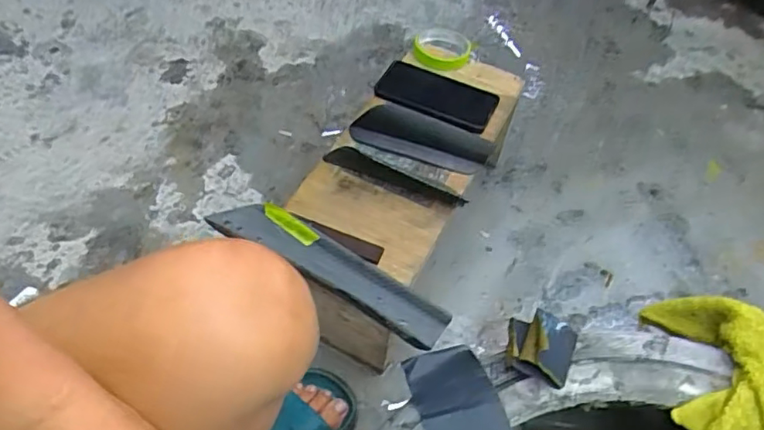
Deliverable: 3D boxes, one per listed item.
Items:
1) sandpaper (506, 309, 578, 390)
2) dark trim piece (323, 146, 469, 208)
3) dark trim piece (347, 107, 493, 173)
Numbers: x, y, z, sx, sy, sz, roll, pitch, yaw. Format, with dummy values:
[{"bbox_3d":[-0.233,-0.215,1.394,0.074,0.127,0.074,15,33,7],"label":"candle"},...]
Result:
[{"bbox_3d":[0.147,0.117,0.527,0.062,0.035,0.074,21,54,12],"label":"sandpaper"},{"bbox_3d":[0.015,-0.046,0.704,0.182,0.027,0.012,22,25,9],"label":"dark trim piece"},{"bbox_3d":[0.051,-0.097,0.747,0.182,0.039,0.056,20,54,12],"label":"dark trim piece"}]

